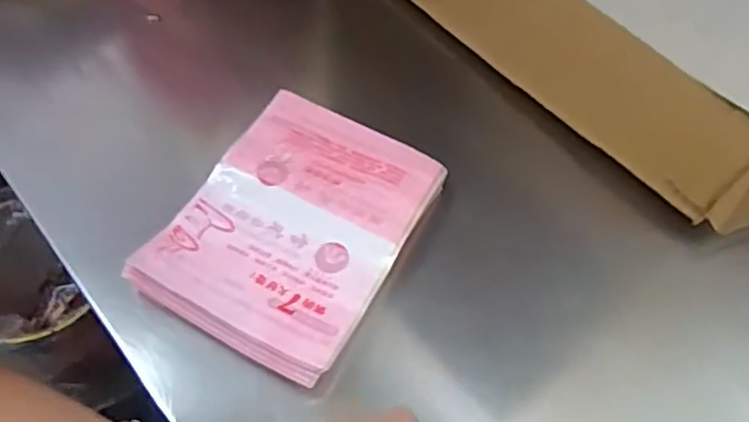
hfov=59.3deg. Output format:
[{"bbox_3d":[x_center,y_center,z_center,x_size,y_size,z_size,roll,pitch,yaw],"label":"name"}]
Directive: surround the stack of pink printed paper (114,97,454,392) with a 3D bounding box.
[{"bbox_3d":[-0.045,0.005,0.389,0.121,0.013,0.162,25,60,12],"label":"stack of pink printed paper"}]

